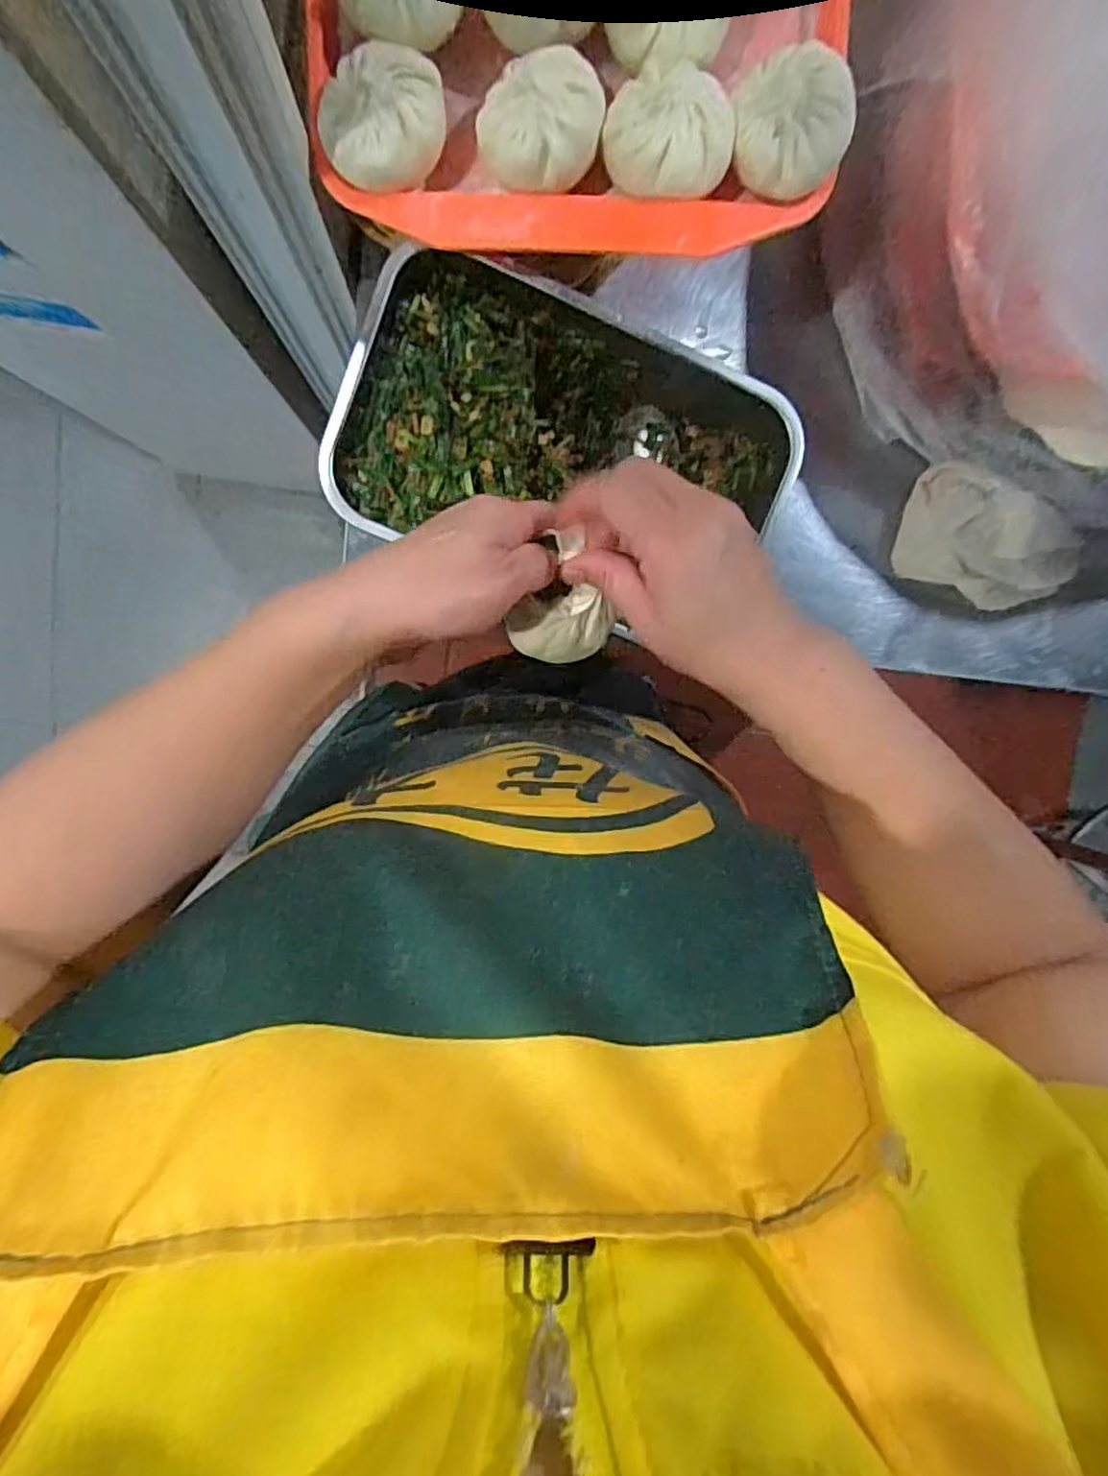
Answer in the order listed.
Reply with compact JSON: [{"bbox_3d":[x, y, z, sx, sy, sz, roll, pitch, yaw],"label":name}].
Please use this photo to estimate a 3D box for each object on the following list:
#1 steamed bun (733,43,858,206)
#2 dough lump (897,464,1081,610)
[{"bbox_3d":[0.130,-0.336,0.378,0.067,0.031,0.061,23,94,-8],"label":"steamed bun"},{"bbox_3d":[0.359,-0.151,0.573,0.159,0.048,0.082,24,94,-8],"label":"dough lump"}]

